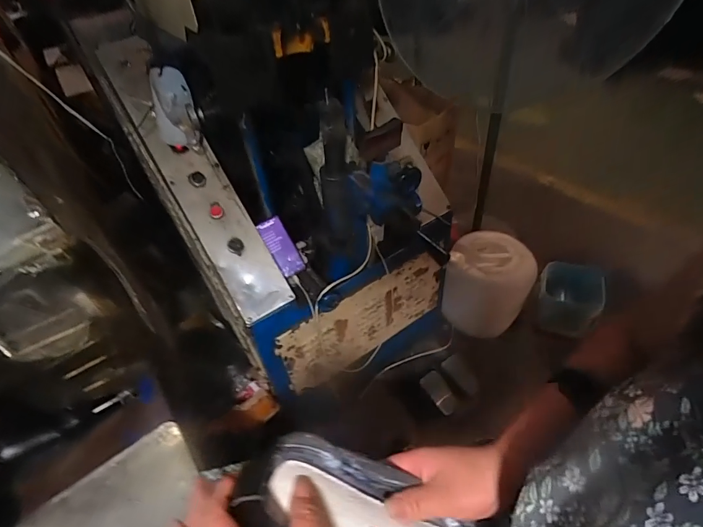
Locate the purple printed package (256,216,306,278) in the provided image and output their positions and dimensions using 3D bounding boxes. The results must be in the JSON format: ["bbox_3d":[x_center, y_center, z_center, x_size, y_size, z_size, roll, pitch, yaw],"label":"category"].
[{"bbox_3d":[-0.179,-0.044,0.990,0.067,0.153,0.013,-36,13,-26],"label":"purple printed package"}]

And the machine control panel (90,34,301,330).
[{"bbox_3d":[-0.353,-0.189,0.867,0.137,0.693,0.067,-32,5,-23],"label":"machine control panel"}]

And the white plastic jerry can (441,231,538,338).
[{"bbox_3d":[0.518,0.076,1.466,0.292,0.265,0.346,17,50,23],"label":"white plastic jerry can"}]

